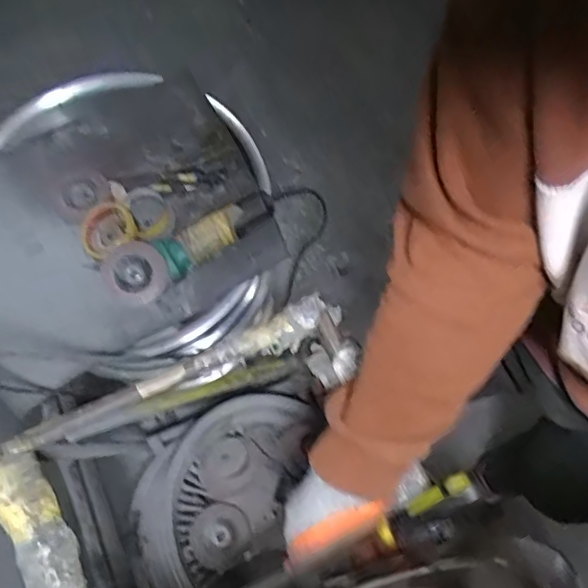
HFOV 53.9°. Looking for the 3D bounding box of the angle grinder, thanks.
[{"bbox_3d":[-0.149,-0.075,0.860,0.267,0.091,0.082,-33,77,-10],"label":"angle grinder"}]

